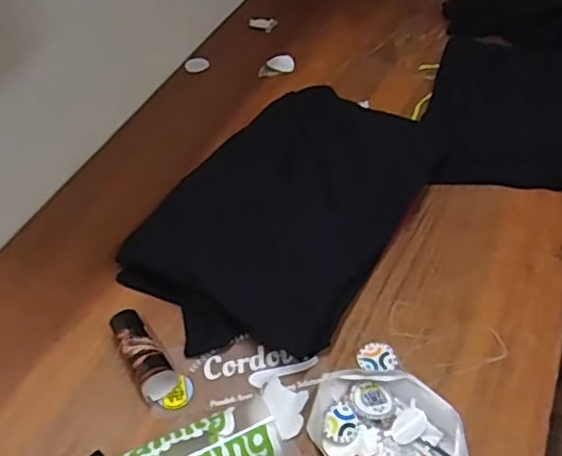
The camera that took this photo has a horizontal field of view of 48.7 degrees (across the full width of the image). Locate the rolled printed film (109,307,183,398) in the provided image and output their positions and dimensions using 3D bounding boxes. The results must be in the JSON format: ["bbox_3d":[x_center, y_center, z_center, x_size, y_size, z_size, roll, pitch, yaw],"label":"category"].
[{"bbox_3d":[-0.196,0.178,0.887,0.050,0.047,0.144,-27,51,-17],"label":"rolled printed film"}]

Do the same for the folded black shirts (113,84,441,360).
[{"bbox_3d":[0.028,-0.052,1.062,0.351,0.071,0.587,25,55,26],"label":"folded black shirts"}]

